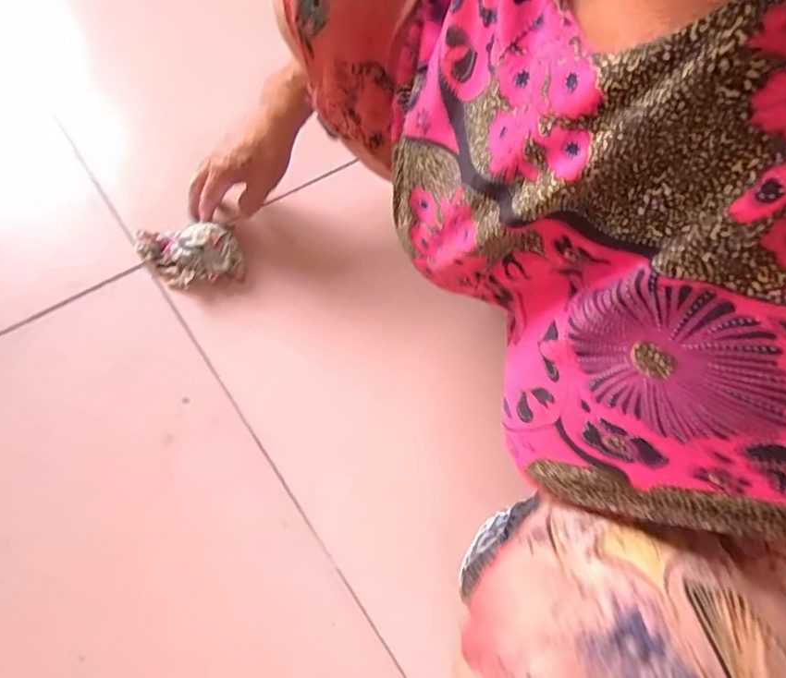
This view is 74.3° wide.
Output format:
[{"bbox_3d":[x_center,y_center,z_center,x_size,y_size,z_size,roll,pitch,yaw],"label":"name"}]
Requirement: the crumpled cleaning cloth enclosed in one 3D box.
[{"bbox_3d":[-0.229,-0.094,0.583,0.110,0.041,0.062,-7,74,-4],"label":"crumpled cleaning cloth"}]

